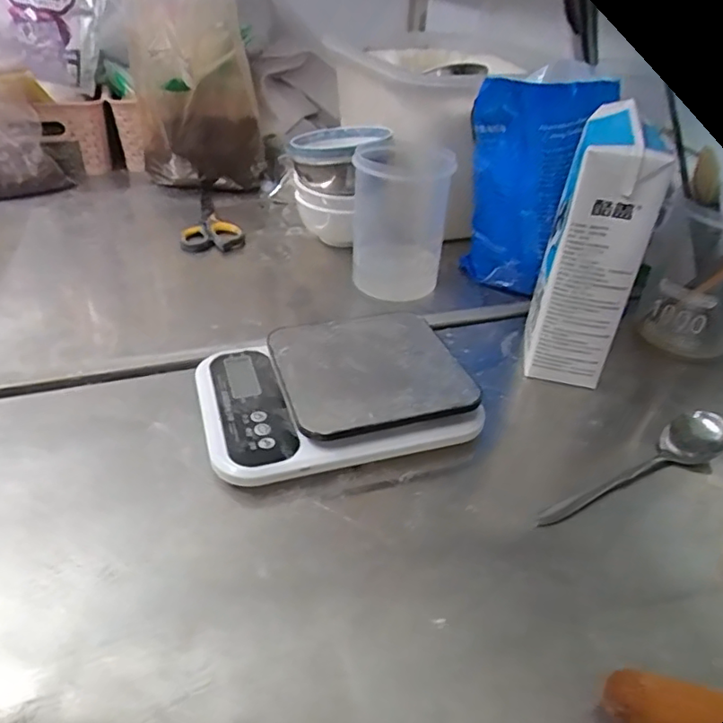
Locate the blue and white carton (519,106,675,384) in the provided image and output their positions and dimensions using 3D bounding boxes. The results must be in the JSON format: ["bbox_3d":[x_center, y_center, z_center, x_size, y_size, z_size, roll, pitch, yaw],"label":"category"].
[{"bbox_3d":[0.183,-0.087,0.476,0.064,0.208,0.095,12,37,12],"label":"blue and white carton"}]

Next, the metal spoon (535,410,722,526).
[{"bbox_3d":[0.197,0.077,0.408,0.170,0.026,0.039,-20,42,-28],"label":"metal spoon"}]

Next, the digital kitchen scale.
[{"bbox_3d":[-0.024,0.016,0.454,0.197,0.033,0.150,-15,39,-12],"label":"digital kitchen scale"}]

